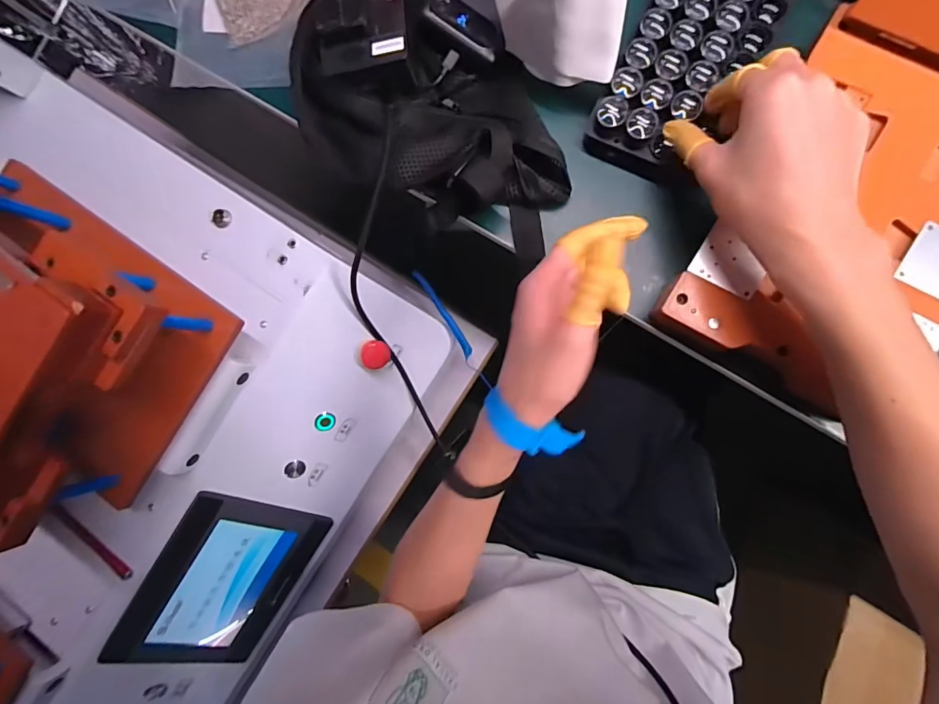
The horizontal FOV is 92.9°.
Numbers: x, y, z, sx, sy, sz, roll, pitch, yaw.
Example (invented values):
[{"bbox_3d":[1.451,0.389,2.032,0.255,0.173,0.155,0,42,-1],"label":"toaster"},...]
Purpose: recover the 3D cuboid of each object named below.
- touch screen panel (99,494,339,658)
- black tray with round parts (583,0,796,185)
[{"bbox_3d":[-0.253,0.242,0.463,0.140,0.010,0.188,31,89,-33],"label":"touch screen panel"},{"bbox_3d":[0.174,-0.232,0.337,0.101,0.038,0.193,33,97,6],"label":"black tray with round parts"}]

